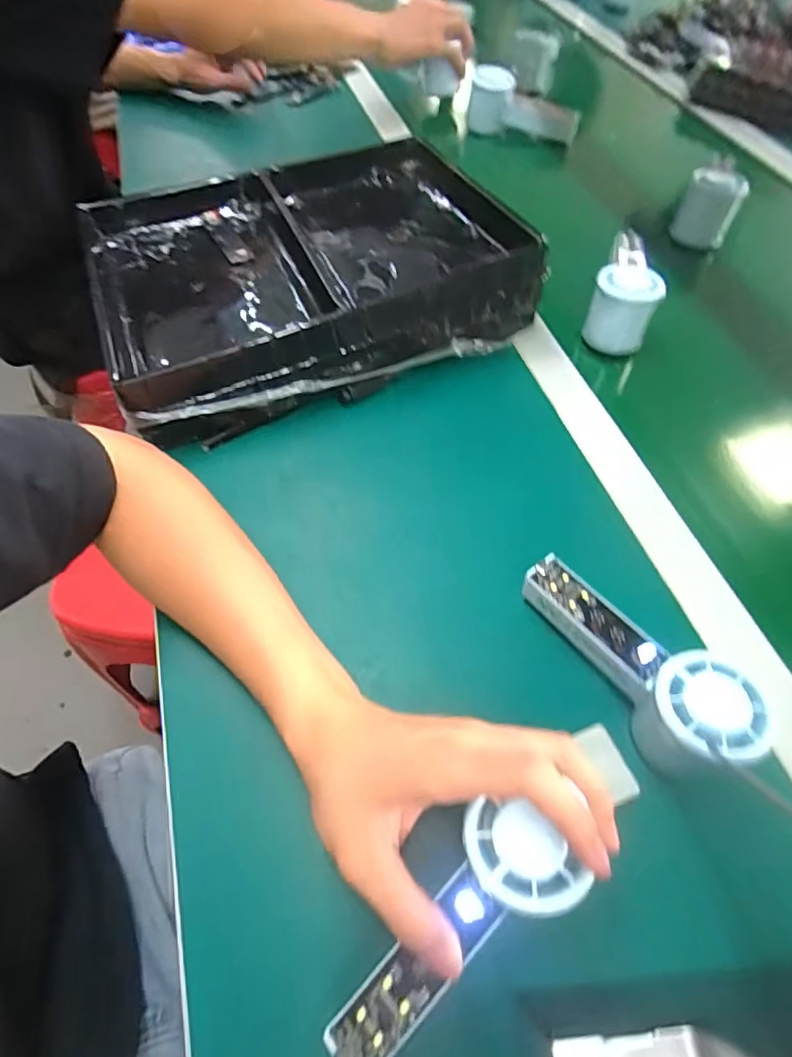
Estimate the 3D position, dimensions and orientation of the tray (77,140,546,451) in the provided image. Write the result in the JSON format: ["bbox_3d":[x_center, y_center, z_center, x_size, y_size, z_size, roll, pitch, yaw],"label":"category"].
[{"bbox_3d":[-0.068,-0.257,0.513,0.416,0.066,0.294,-21,60,-11],"label":"tray"}]

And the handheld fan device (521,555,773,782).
[{"bbox_3d":[0.139,0.084,0.324,0.056,0.059,0.146,-30,49,-17],"label":"handheld fan device"}]

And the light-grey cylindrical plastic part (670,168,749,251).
[{"bbox_3d":[0.339,-0.347,0.582,0.057,0.065,0.048,21,61,13],"label":"light-grey cylindrical plastic part"}]

